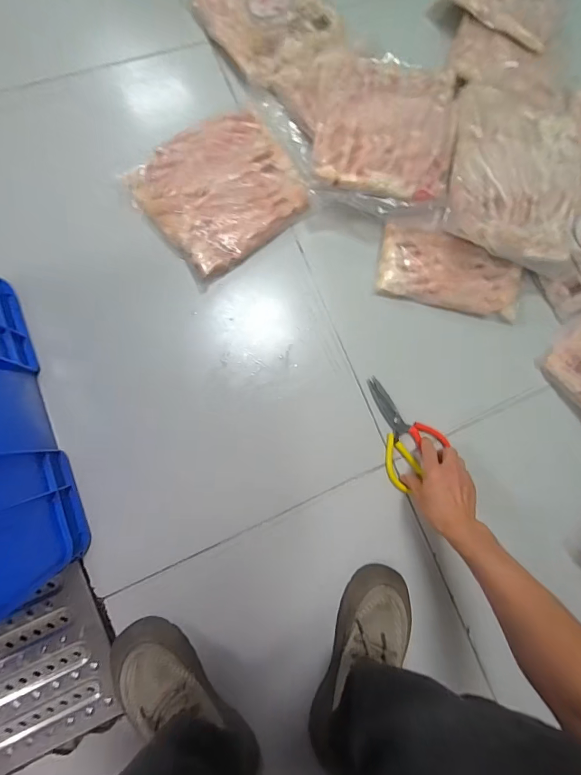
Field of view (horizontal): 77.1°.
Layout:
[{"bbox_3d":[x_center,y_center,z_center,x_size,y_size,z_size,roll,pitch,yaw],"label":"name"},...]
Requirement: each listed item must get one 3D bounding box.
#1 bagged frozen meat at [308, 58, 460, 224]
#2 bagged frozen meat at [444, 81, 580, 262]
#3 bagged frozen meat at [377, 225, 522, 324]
[{"bbox_3d":[0.156,-0.423,0.609,0.227,0.057,0.270,10,83,-6],"label":"bagged frozen meat"},{"bbox_3d":[0.384,-0.380,0.625,0.231,0.059,0.346,10,83,-6],"label":"bagged frozen meat"},{"bbox_3d":[0.284,-0.201,0.639,0.257,0.038,0.123,10,83,-6],"label":"bagged frozen meat"}]

